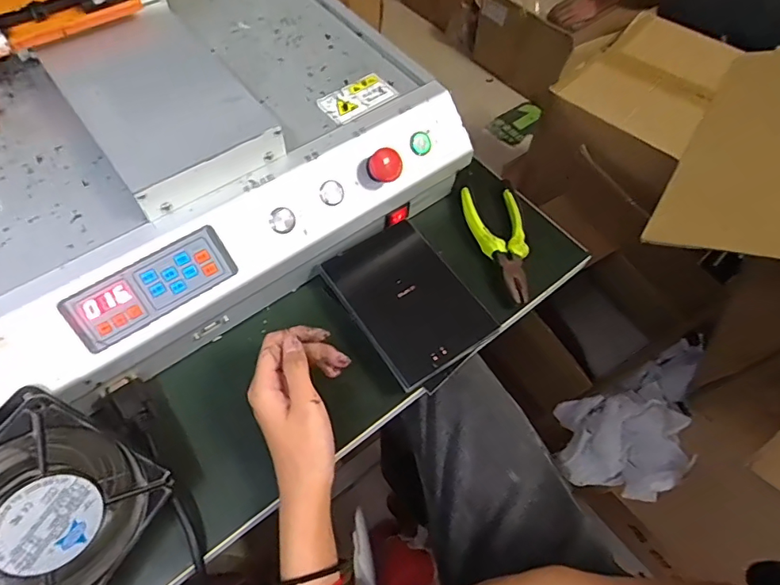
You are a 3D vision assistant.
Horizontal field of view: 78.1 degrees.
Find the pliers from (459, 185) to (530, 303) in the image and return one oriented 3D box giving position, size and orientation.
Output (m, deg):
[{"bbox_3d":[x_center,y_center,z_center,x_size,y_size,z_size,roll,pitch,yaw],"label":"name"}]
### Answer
[{"bbox_3d":[0.113,-0.051,0.494,0.054,0.015,0.137,-4,61,-5],"label":"pliers"}]

